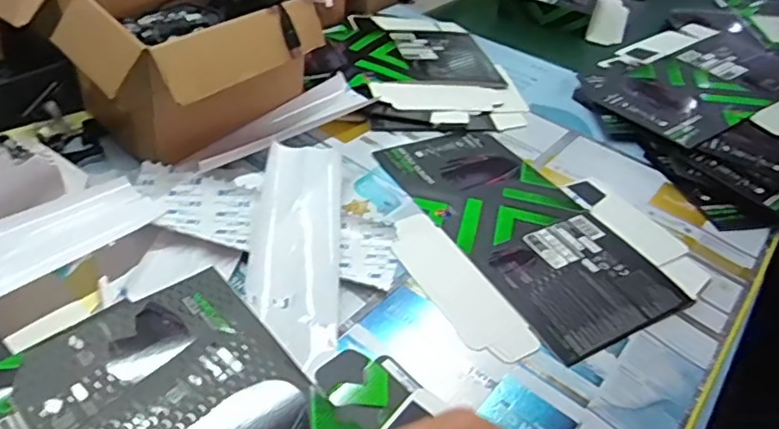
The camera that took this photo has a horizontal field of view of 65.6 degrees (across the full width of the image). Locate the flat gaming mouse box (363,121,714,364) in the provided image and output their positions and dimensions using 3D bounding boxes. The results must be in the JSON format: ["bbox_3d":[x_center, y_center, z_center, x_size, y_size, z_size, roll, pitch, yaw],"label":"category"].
[{"bbox_3d":[0.145,0.007,0.699,0.305,0.013,0.360,-19,47,-27],"label":"flat gaming mouse box"}]

